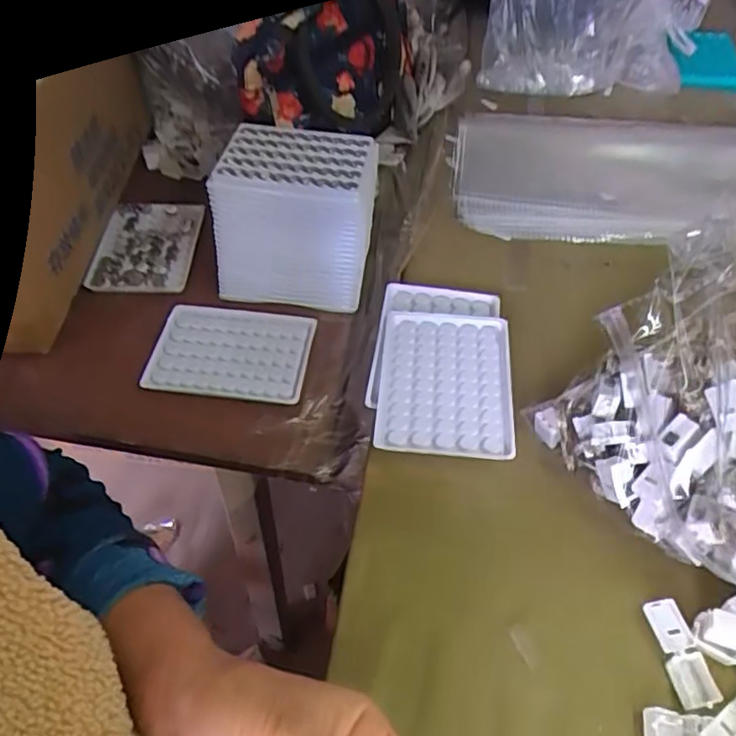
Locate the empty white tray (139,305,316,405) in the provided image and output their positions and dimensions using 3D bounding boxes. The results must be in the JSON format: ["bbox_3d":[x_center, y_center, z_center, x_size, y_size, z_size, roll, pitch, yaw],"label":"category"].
[{"bbox_3d":[-0.116,-0.012,0.538,0.129,0.016,0.093,6,51,2],"label":"empty white tray"}]

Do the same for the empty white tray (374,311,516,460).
[{"bbox_3d":[0.057,0.009,0.463,0.096,0.009,0.127,3,50,3],"label":"empty white tray"}]

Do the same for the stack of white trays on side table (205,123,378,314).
[{"bbox_3d":[-0.061,-0.131,0.562,0.133,0.109,0.113,9,51,5],"label":"stack of white trays on side table"}]

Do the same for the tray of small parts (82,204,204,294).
[{"bbox_3d":[-0.216,-0.120,0.620,0.092,0.009,0.129,2,51,0],"label":"tray of small parts"}]

